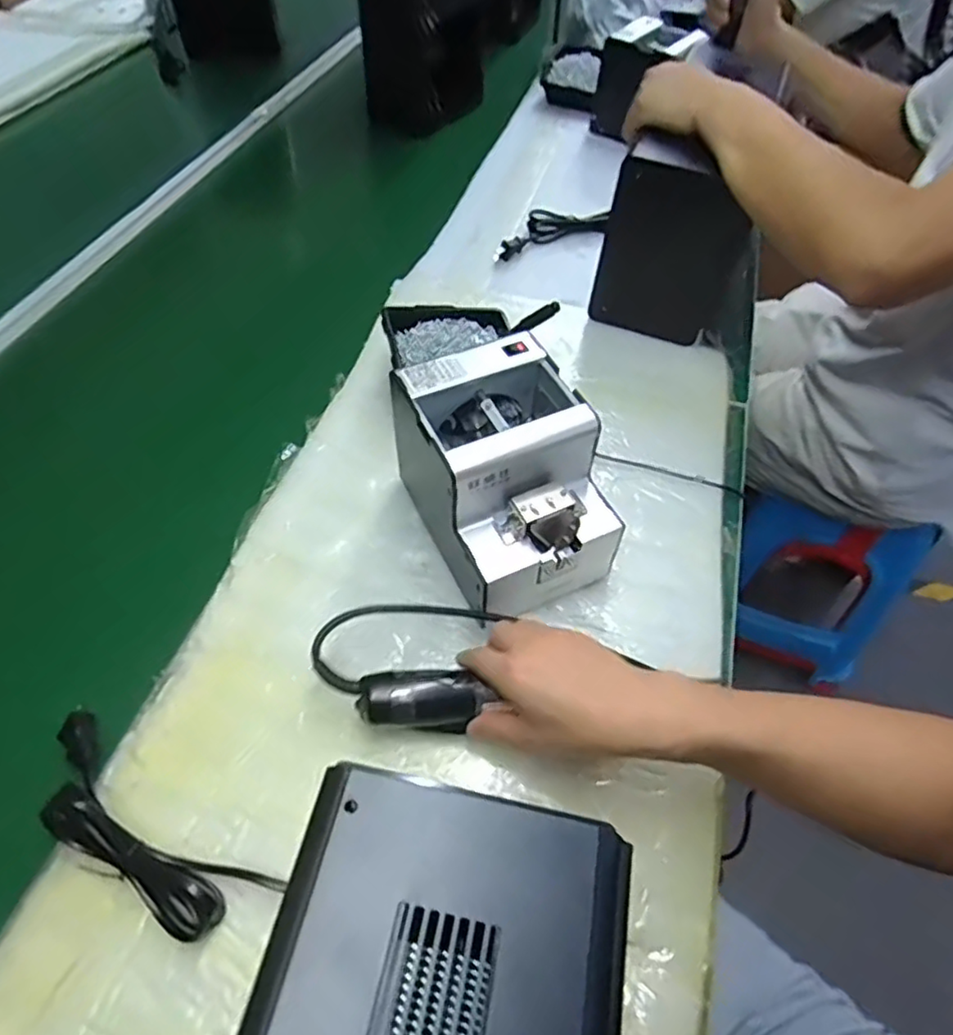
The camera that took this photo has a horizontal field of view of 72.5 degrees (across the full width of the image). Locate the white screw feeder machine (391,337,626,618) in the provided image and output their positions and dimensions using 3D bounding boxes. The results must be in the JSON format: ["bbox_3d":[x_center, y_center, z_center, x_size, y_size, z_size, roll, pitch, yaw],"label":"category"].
[{"bbox_3d":[0.024,-0.031,0.546,0.124,0.146,0.178,-20,57,-17],"label":"white screw feeder machine"}]

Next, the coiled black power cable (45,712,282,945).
[{"bbox_3d":[-0.229,0.200,0.426,0.202,0.038,0.060,30,58,16],"label":"coiled black power cable"}]

